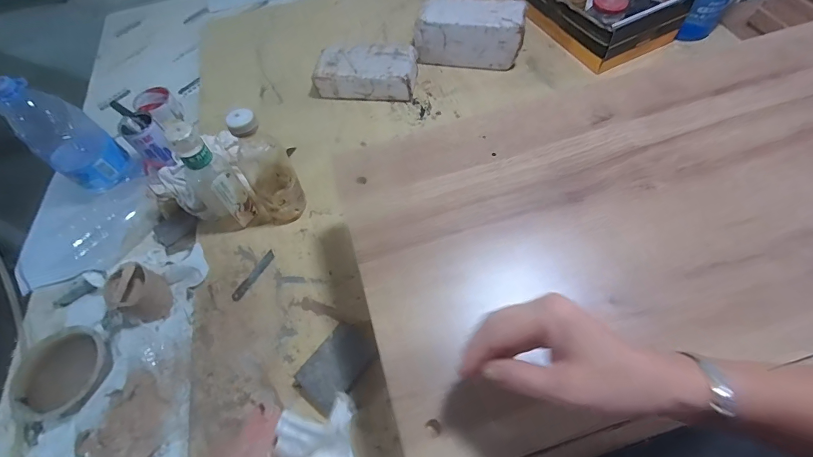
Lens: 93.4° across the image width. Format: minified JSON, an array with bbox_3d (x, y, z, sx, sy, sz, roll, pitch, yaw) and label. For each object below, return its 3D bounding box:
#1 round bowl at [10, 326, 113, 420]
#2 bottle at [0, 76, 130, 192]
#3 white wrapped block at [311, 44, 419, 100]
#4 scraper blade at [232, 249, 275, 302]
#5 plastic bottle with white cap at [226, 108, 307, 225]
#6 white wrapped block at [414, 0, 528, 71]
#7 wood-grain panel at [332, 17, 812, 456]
[{"bbox_3d":[-0.491,0.204,0.547,0.116,0.032,0.111,-2,58,3],"label":"round bowl"},{"bbox_3d":[-0.577,-0.149,0.660,0.083,0.222,0.081,-8,59,2],"label":"bottle"},{"bbox_3d":[-0.085,-0.330,0.815,0.212,0.066,0.119,8,60,10],"label":"white wrapped block"},{"bbox_3d":[-0.246,0.076,0.620,0.016,0.004,0.095,23,63,18],"label":"scraper blade"},{"bbox_3d":[-0.216,-0.087,0.593,0.080,0.208,0.066,-28,60,-12],"label":"plastic bottle with white cap"},{"bbox_3d":[0.136,-0.415,0.824,0.215,0.105,0.101,10,60,11],"label":"white wrapped block"},{"bbox_3d":[0.320,-0.043,0.428,0.766,0.027,0.391,-16,59,-5],"label":"wood-grain panel"}]

